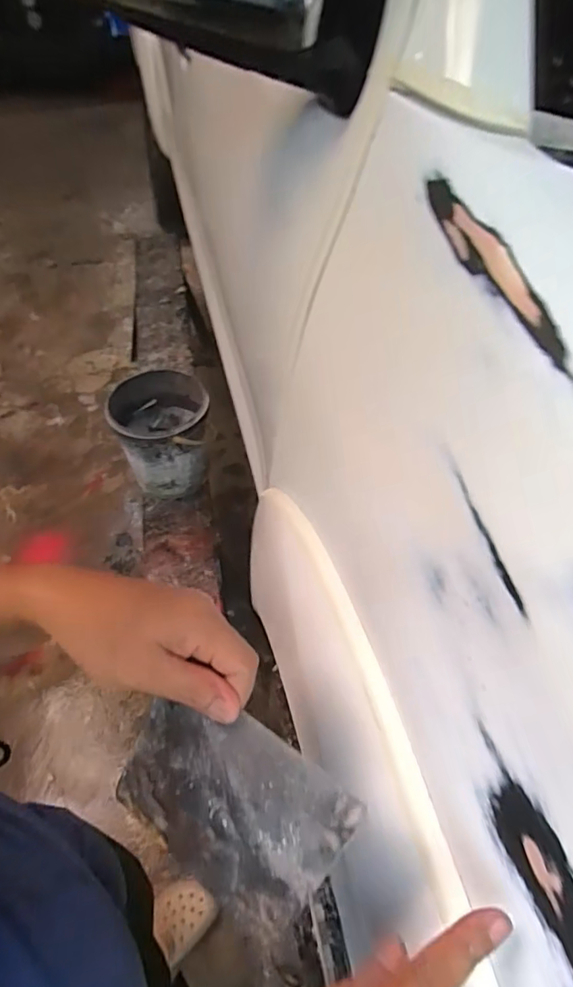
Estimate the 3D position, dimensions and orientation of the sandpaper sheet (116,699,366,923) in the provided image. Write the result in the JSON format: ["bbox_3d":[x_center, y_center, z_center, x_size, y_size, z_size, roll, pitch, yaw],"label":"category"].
[{"bbox_3d":[-0.035,0.178,0.304,0.134,0.004,0.095,28,92,25],"label":"sandpaper sheet"}]

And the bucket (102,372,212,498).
[{"bbox_3d":[-0.302,-0.135,1.291,0.212,0.243,0.214,0,51,0],"label":"bucket"}]

